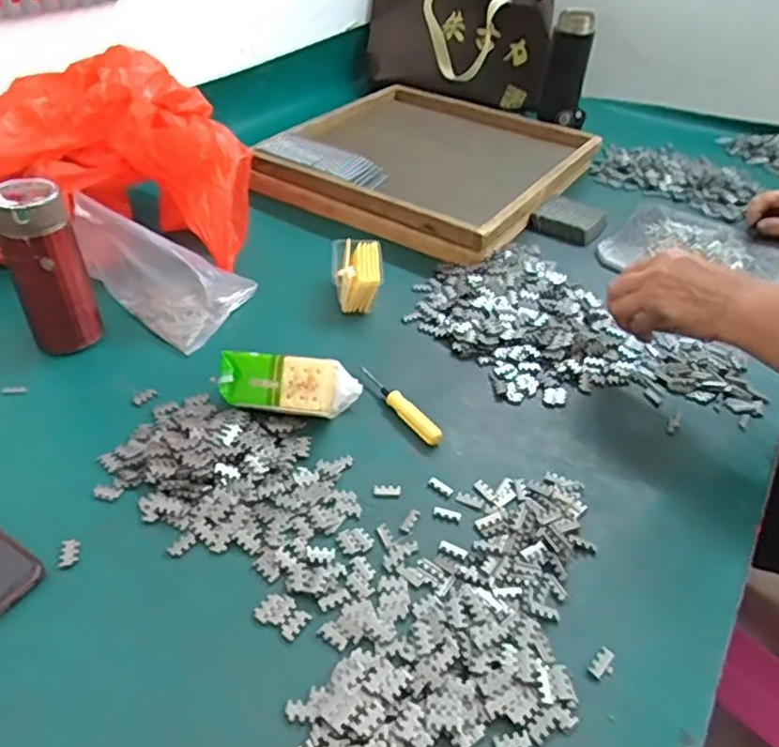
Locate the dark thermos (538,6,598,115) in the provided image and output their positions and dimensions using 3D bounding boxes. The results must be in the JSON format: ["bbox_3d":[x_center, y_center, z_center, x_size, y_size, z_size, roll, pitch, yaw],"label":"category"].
[{"bbox_3d":[0.287,-0.495,1.059,0.062,0.169,0.056,10,40,10],"label":"dark thermos"}]

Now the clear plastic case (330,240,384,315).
[{"bbox_3d":[-0.038,-0.114,0.761,0.056,0.052,0.096,-1,40,-5],"label":"clear plastic case"}]

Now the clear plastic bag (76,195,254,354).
[{"bbox_3d":[-0.234,-0.125,0.714,0.148,0.112,0.127,26,45,24],"label":"clear plastic bag"}]

